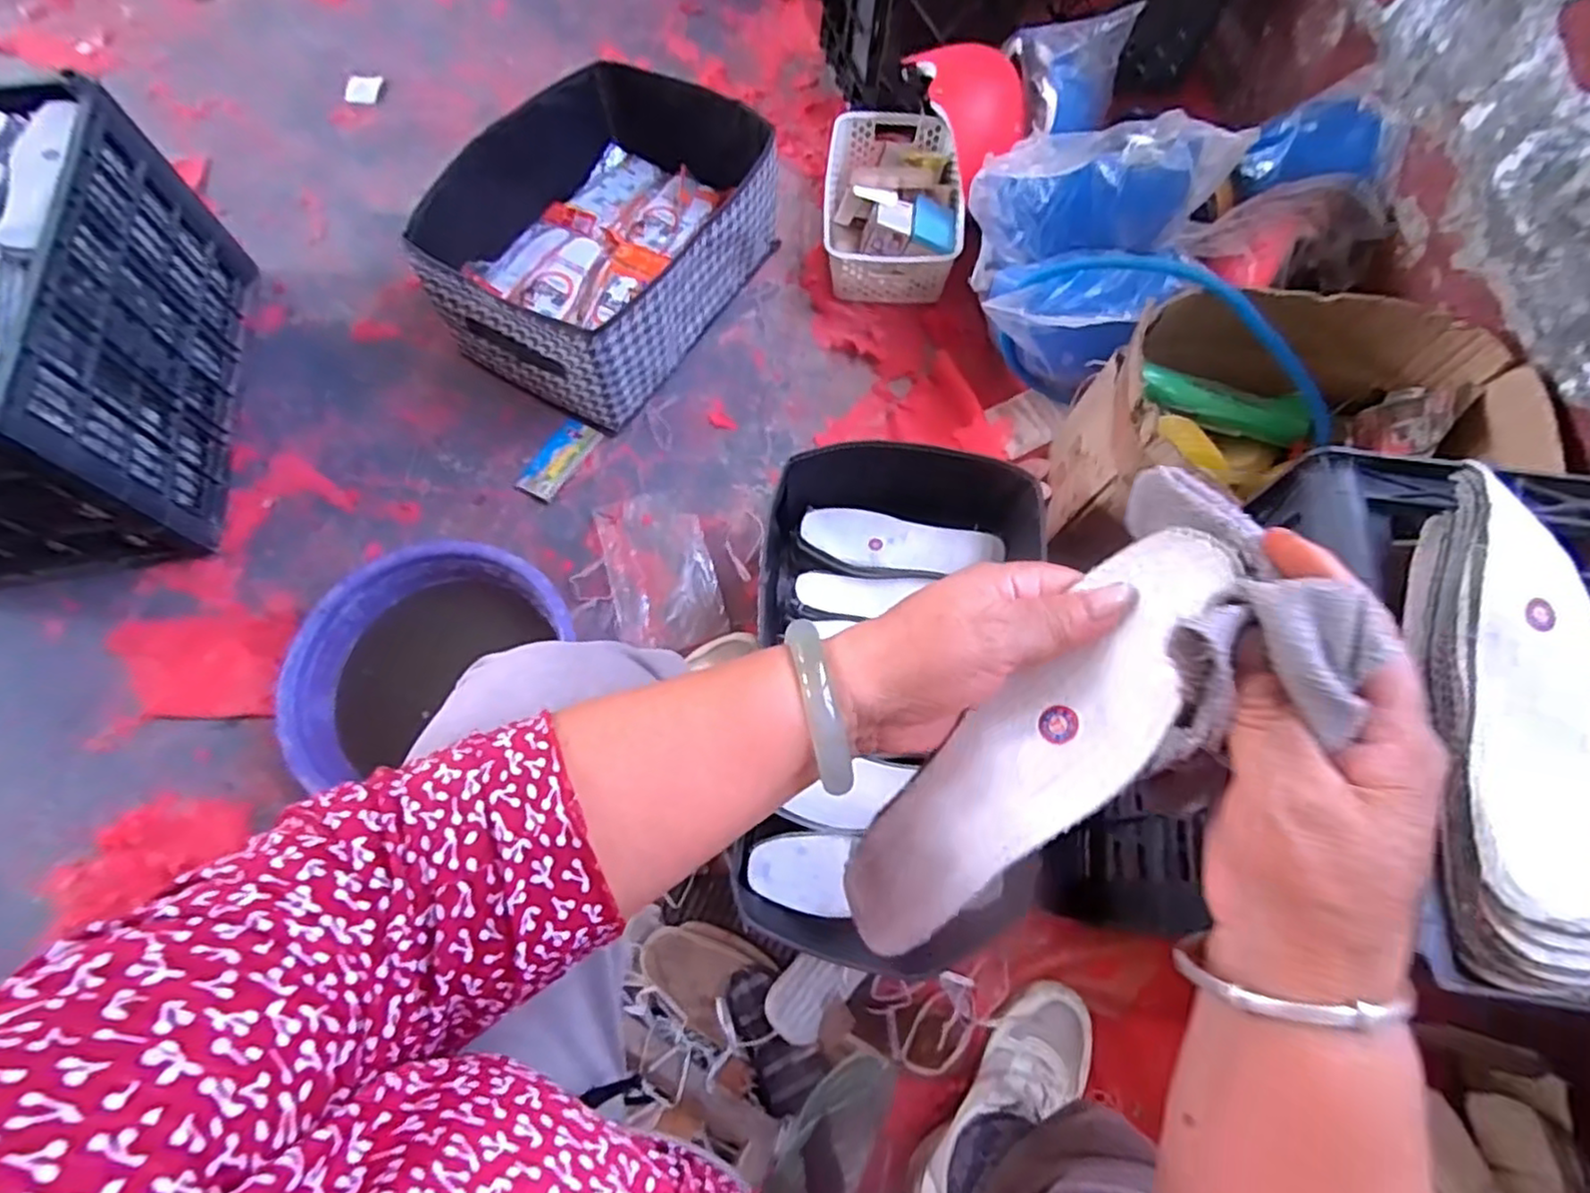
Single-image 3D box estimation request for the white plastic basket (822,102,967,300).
[{"bbox_3d":[0.146,-0.596,1.048,0.193,0.104,0.311,4,70,1],"label":"white plastic basket"}]

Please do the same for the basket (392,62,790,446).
[{"bbox_3d":[-0.250,-0.486,0.962,0.320,0.192,0.443,29,72,9],"label":"basket"}]

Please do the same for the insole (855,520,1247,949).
[{"bbox_3d":[0.091,0.068,0.286,0.218,0.010,0.062,-53,40,19],"label":"insole"}]

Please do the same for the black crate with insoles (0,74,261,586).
[{"bbox_3d":[-0.921,-0.293,0.815,0.346,0.276,0.474,-8,70,-4],"label":"black crate with insoles"}]

